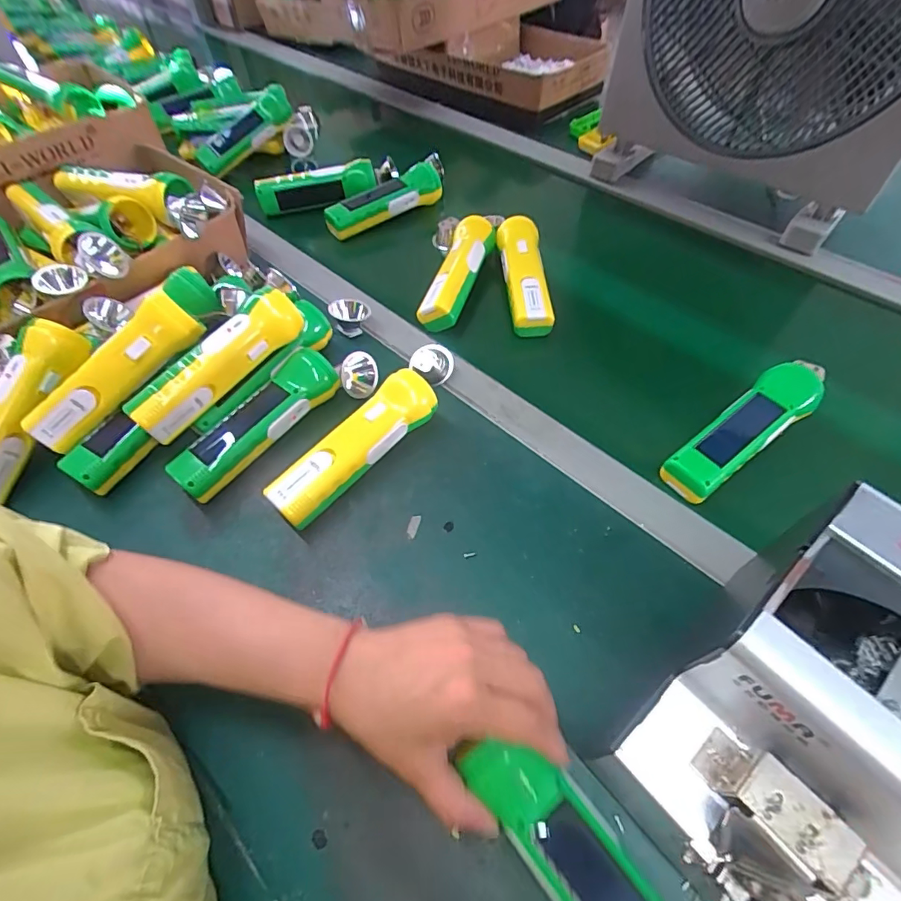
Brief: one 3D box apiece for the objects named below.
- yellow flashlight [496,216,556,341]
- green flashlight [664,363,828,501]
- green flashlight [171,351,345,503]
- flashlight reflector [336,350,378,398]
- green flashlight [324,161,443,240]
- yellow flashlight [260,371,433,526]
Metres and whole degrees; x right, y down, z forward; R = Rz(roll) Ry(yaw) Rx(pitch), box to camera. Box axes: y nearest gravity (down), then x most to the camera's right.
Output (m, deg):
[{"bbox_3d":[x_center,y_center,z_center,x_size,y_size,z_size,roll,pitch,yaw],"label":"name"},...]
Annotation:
[{"bbox_3d":[0.084,-0.203,0.553,0.044,0.055,0.160,-5,56,-2],"label":"yellow flashlight"},{"bbox_3d":[0.266,-0.024,0.425,0.192,0.043,0.045,-31,60,-19],"label":"green flashlight"},{"bbox_3d":[-0.173,-0.025,0.436,0.047,0.046,0.165,35,63,22],"label":"green flashlight"},{"bbox_3d":[-0.090,-0.073,0.474,0.038,0.022,0.043,-13,93,1],"label":"flashlight reflector"},{"bbox_3d":[-0.092,-0.347,0.662,0.172,0.048,0.052,-28,59,-17],"label":"green flashlight"},{"bbox_3d":[-0.081,-0.002,0.417,0.045,0.049,0.164,37,64,23],"label":"yellow flashlight"}]

